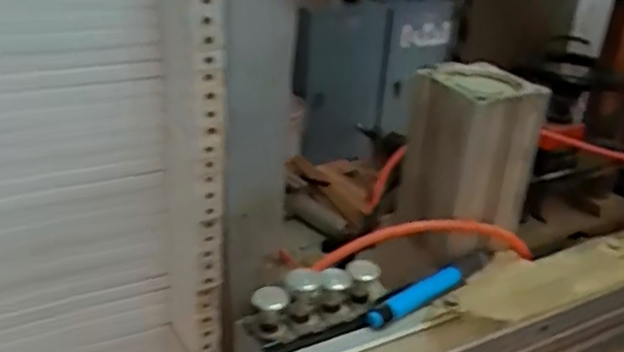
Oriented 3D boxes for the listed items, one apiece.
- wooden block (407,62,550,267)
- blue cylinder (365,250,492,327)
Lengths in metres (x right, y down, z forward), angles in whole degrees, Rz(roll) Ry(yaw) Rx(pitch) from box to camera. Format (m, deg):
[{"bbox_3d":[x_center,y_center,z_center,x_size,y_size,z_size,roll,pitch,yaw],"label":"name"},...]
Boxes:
[{"bbox_3d":[0.100,-0.011,0.440,0.068,0.110,0.067,-15,33,-33],"label":"wooden block"},{"bbox_3d":[0.078,0.067,0.414,0.116,0.016,0.013,-20,35,-38],"label":"blue cylinder"}]

